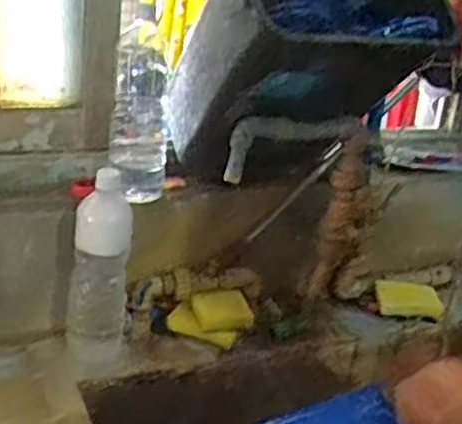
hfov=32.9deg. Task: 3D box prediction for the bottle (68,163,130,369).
[{"bbox_3d":[-0.182,0.086,1.083,0.083,0.267,0.083,5,22,-6],"label":"bottle"}]

